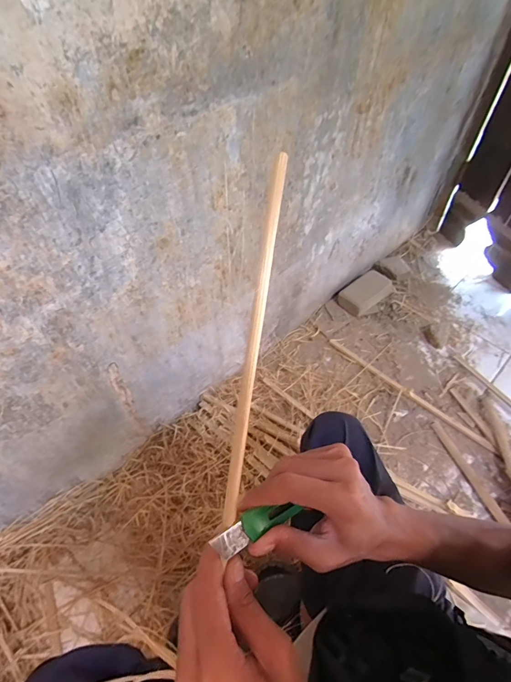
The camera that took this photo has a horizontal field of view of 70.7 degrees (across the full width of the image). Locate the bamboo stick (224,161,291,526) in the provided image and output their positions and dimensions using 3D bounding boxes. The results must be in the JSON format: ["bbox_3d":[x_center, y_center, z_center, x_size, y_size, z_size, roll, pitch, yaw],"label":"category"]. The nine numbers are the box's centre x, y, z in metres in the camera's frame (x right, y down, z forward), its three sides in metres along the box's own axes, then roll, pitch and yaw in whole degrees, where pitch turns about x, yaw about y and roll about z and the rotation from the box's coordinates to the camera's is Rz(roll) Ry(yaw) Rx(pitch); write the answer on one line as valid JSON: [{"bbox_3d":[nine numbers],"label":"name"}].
[{"bbox_3d":[0.000,0.001,0.256,0.011,0.006,0.257,9,91,7],"label":"bamboo stick"}]

